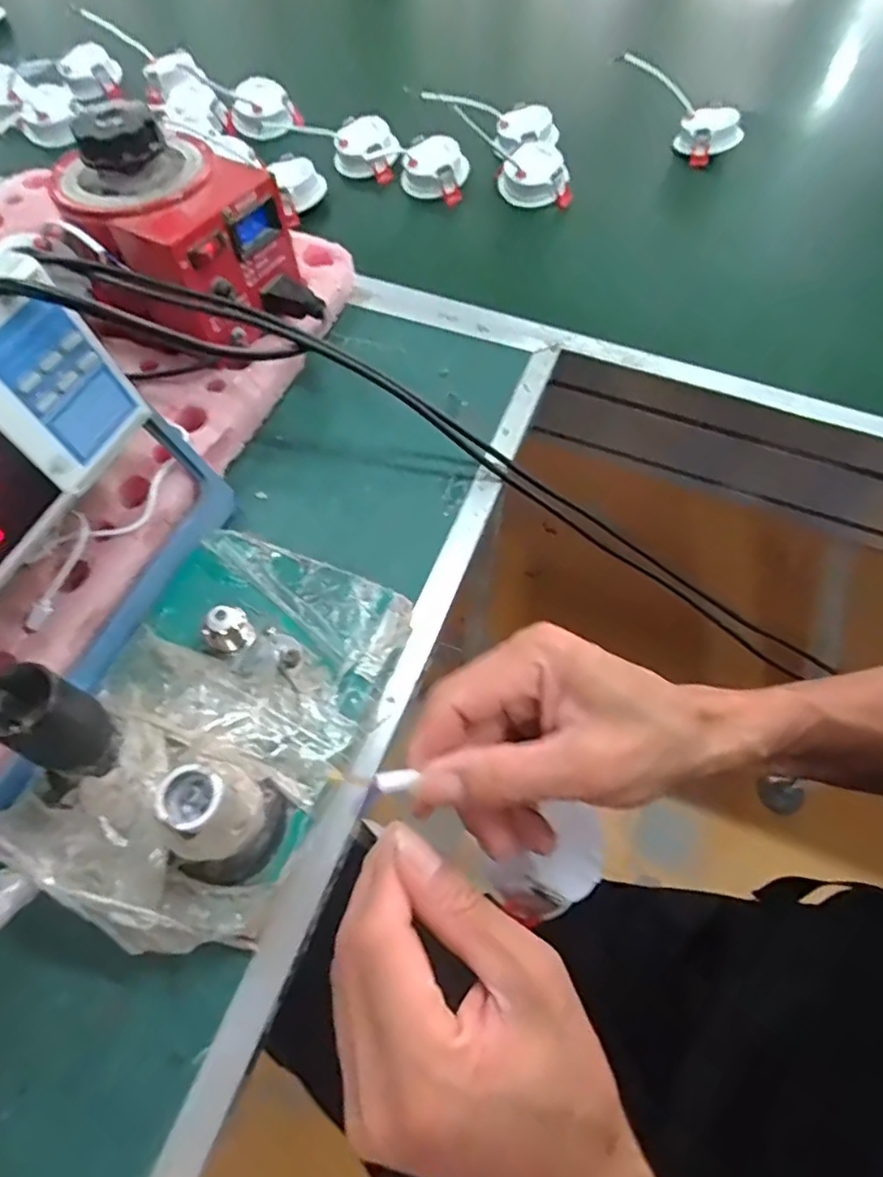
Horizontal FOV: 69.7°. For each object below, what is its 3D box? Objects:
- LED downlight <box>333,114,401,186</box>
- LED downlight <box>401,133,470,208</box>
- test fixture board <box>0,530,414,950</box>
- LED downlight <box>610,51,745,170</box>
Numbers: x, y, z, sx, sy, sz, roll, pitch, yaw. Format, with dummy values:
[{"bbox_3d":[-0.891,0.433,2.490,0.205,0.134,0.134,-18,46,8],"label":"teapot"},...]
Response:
[{"bbox_3d":[-0.084,-0.486,0.701,0.072,0.036,0.081,-6,62,-4],"label":"LED downlight"},{"bbox_3d":[-0.007,-0.450,0.685,0.070,0.036,0.077,8,61,3],"label":"LED downlight"},{"bbox_3d":[-0.128,0.060,0.348,0.154,0.095,0.228,21,63,10],"label":"test fixture board"},{"bbox_3d":[0.267,-0.550,0.721,0.158,0.053,0.056,38,65,-8],"label":"LED downlight"}]

